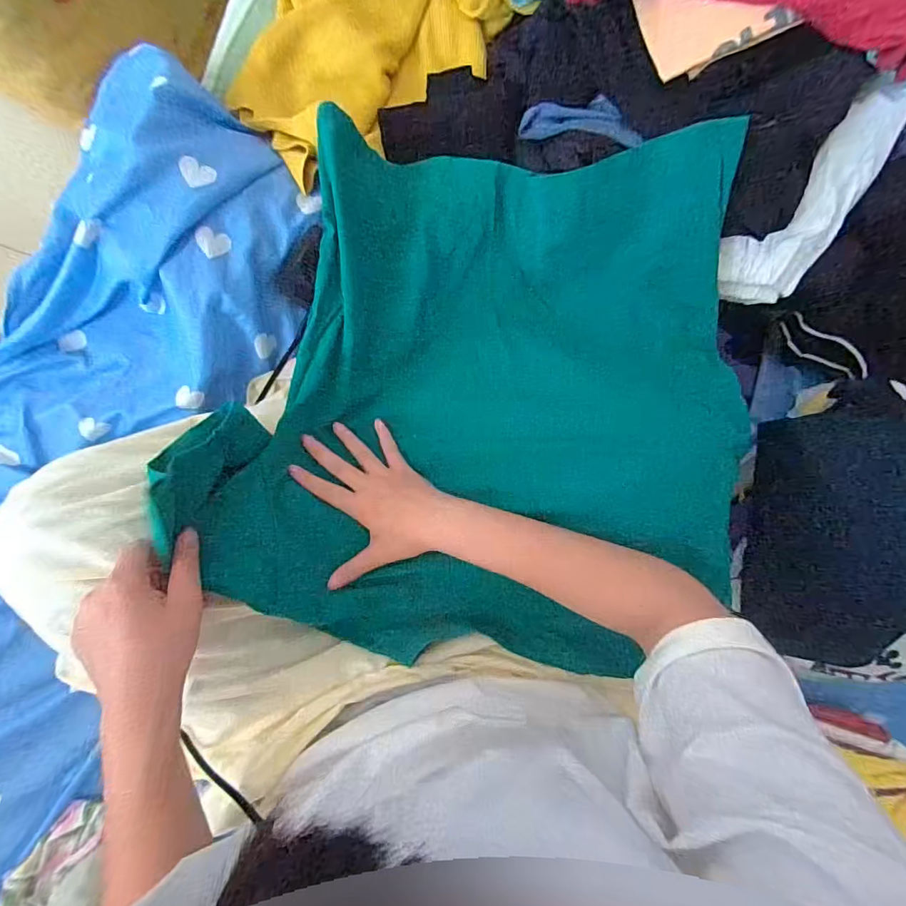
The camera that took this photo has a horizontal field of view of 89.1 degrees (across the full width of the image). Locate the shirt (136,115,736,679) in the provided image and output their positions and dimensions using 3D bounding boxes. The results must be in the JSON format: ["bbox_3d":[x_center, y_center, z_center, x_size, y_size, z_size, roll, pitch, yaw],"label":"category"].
[{"bbox_3d":[0.031,-0.061,0.449,0.451,0.140,0.488,4,91,-6],"label":"shirt"}]

